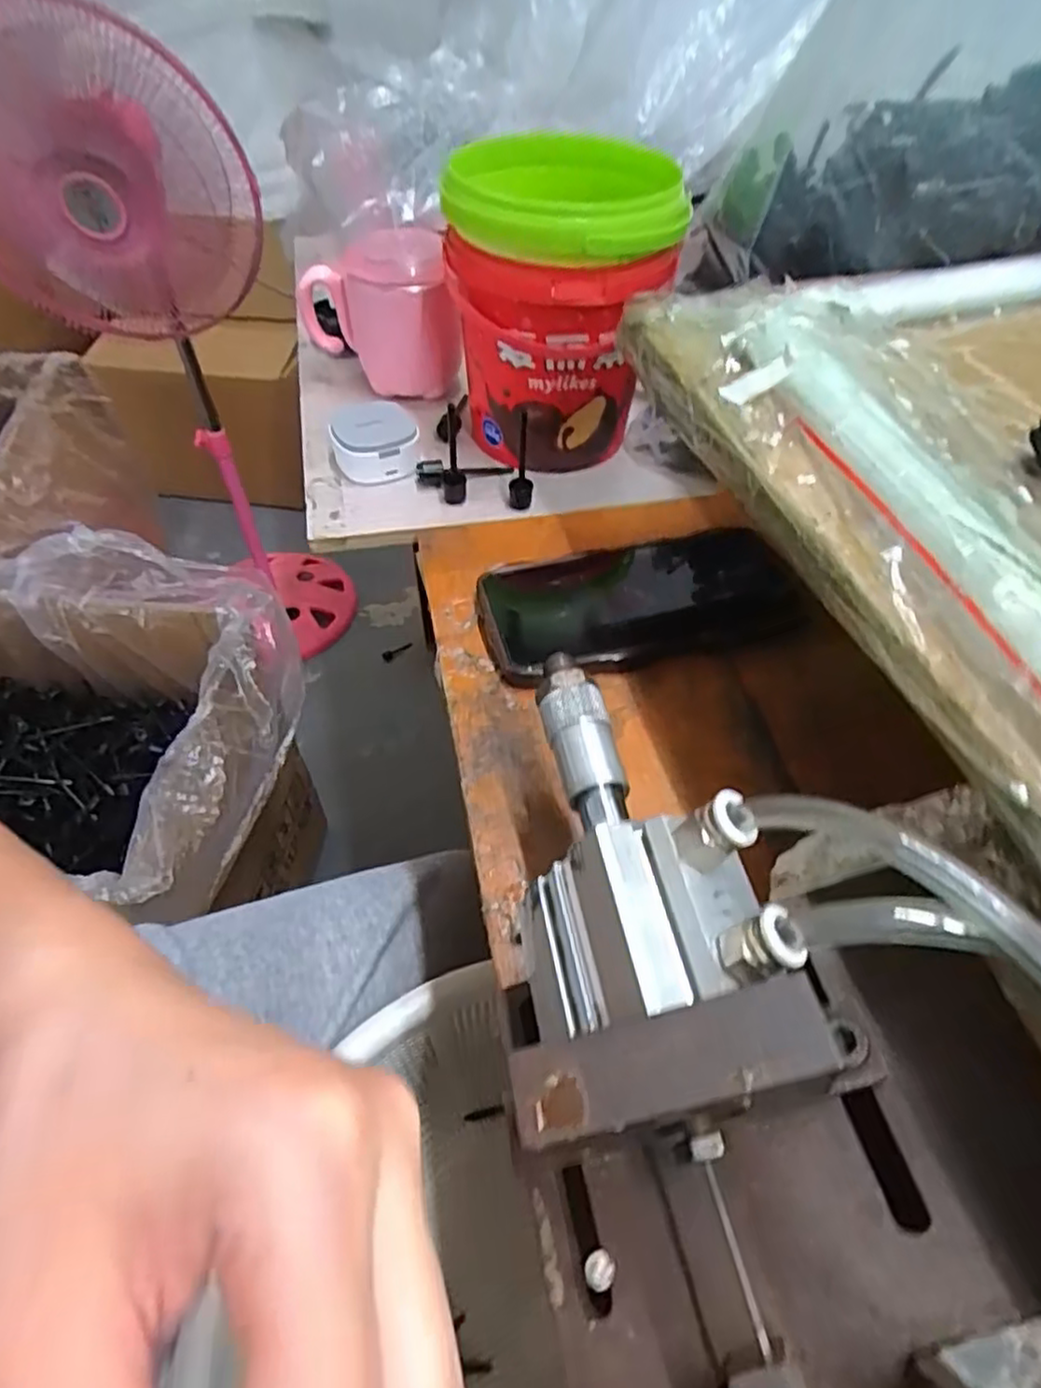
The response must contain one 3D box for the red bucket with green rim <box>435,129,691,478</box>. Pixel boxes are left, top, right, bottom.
[{"bbox_3d":[0.018,-0.231,0.434,0.122,0.154,0.125,-7,52,-7],"label":"red bucket with green rim"}]

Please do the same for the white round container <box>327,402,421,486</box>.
[{"bbox_3d":[-0.095,-0.167,0.460,0.053,0.028,0.057,-5,51,-6],"label":"white round container"}]

